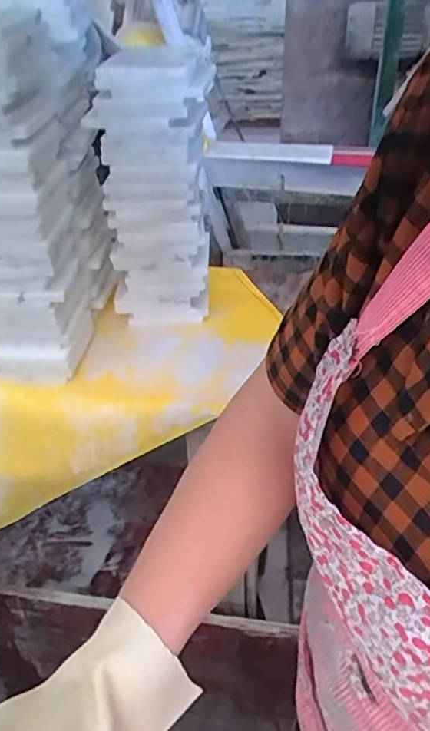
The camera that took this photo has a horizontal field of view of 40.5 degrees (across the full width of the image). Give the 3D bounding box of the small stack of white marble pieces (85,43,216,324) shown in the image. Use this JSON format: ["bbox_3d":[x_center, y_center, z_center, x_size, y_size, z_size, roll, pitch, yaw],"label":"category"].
[{"bbox_3d":[-0.068,-0.207,0.730,0.134,0.318,0.109,-3,38,0],"label":"small stack of white marble pieces"}]

